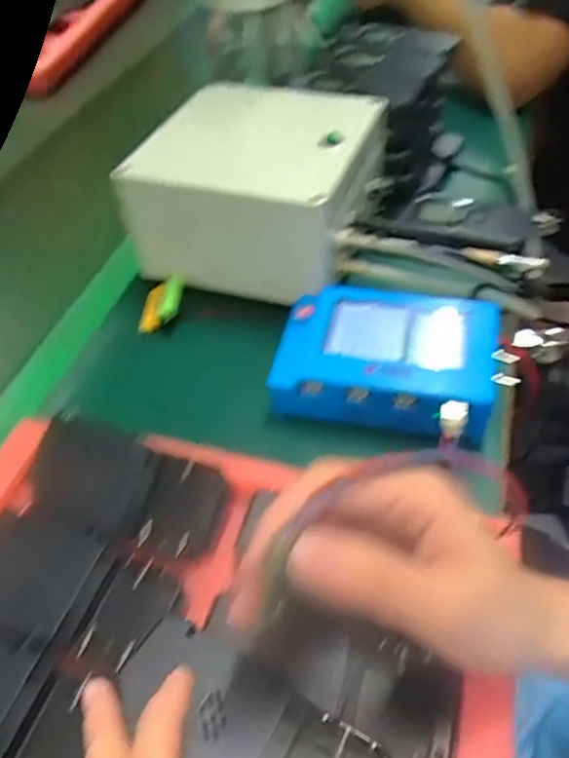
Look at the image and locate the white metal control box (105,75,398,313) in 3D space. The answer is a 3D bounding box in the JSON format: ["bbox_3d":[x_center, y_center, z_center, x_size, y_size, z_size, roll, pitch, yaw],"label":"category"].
[{"bbox_3d":[-0.016,-0.156,0.481,0.155,0.079,0.169,18,52,19],"label":"white metal control box"}]

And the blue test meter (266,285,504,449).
[{"bbox_3d":[0.068,-0.015,0.407,0.142,0.038,0.100,10,49,12],"label":"blue test meter"}]

